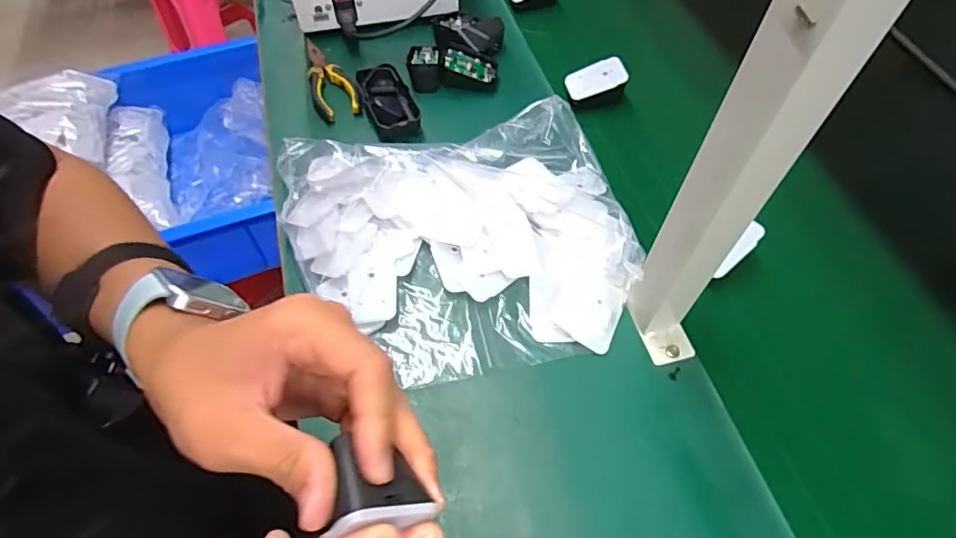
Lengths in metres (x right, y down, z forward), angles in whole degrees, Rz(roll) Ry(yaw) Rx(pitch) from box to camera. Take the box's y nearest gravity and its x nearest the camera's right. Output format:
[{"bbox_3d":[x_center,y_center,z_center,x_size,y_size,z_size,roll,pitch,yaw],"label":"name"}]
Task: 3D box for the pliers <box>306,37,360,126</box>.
[{"bbox_3d":[-0.188,-0.238,0.667,0.051,0.013,0.148,-20,60,-12],"label":"pliers"}]

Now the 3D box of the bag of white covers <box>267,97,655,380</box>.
[{"bbox_3d":[-0.026,-0.037,0.521,0.334,0.047,0.274,-7,58,-5],"label":"bag of white covers"}]

